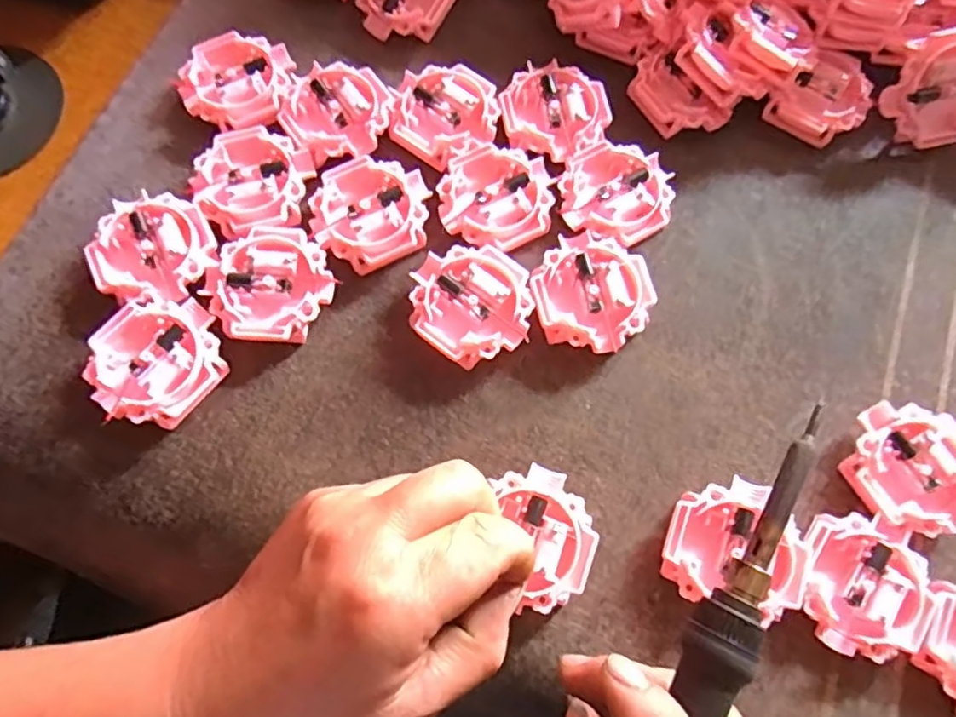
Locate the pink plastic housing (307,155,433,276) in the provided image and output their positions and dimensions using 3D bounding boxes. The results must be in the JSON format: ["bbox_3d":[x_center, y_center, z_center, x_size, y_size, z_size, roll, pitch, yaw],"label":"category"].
[{"bbox_3d":[-0.049,-0.069,0.293,0.054,0.010,0.052,1,72,-2],"label":"pink plastic housing"}]

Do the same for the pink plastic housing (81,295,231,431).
[{"bbox_3d":[-0.137,0.000,0.268,0.050,0.012,0.055,36,75,9],"label":"pink plastic housing"}]

